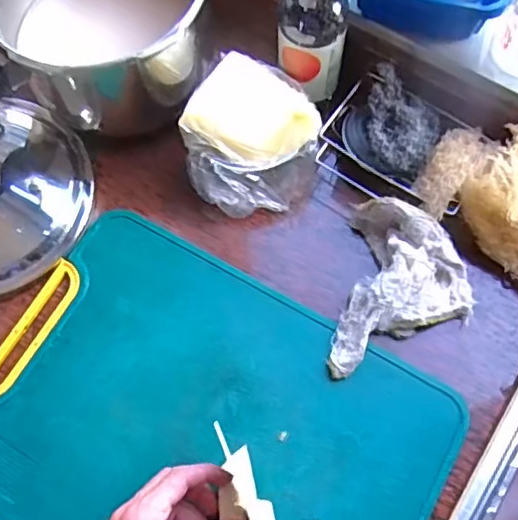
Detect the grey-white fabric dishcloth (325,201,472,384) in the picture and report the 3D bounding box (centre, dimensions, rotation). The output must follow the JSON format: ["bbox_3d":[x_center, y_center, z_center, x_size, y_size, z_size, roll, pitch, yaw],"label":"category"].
[{"bbox_3d":[0.135,0.029,0.529,0.116,0.041,0.160,9,71,5],"label":"grey-white fabric dishcloth"}]

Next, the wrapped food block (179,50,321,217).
[{"bbox_3d":[-0.004,-0.116,0.567,0.111,0.091,0.129,22,72,9],"label":"wrapped food block"}]

